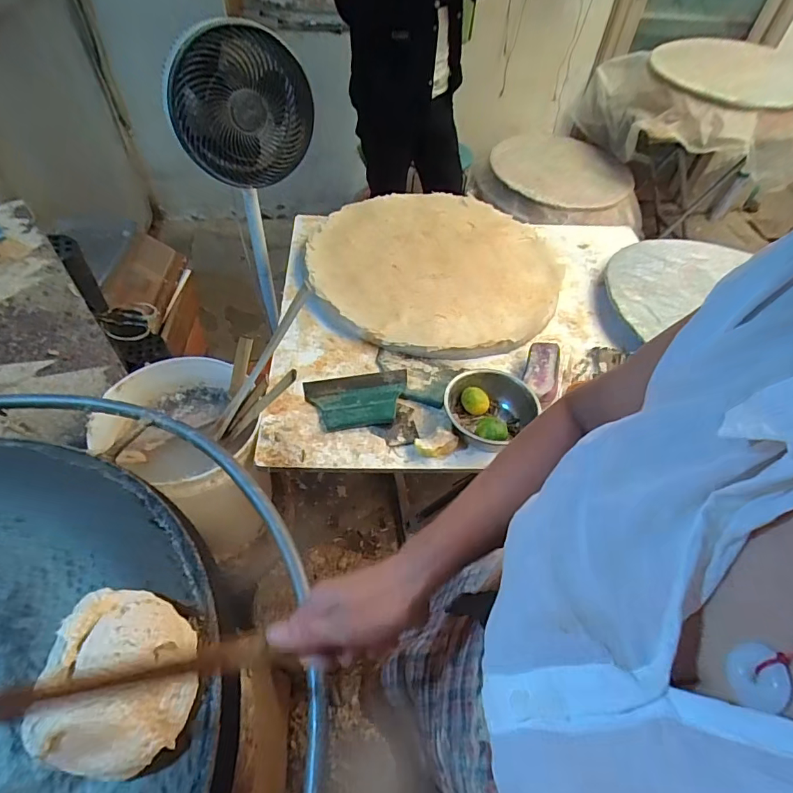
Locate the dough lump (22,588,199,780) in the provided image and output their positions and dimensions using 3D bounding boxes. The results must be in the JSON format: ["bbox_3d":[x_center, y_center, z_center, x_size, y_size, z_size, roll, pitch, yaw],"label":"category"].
[{"bbox_3d":[-0.232,0.233,0.394,0.106,0.059,0.133,4,51,-1],"label":"dough lump"}]

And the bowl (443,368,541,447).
[{"bbox_3d":[0.162,0.023,0.839,0.141,0.057,0.152,2,51,-2],"label":"bowl"}]

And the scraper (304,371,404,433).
[{"bbox_3d":[-0.070,0.000,0.859,0.188,0.020,0.129,-7,52,-10],"label":"scraper"}]

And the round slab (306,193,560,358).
[{"bbox_3d":[0.086,-0.324,1.124,0.575,0.037,0.572,2,51,-2],"label":"round slab"}]

